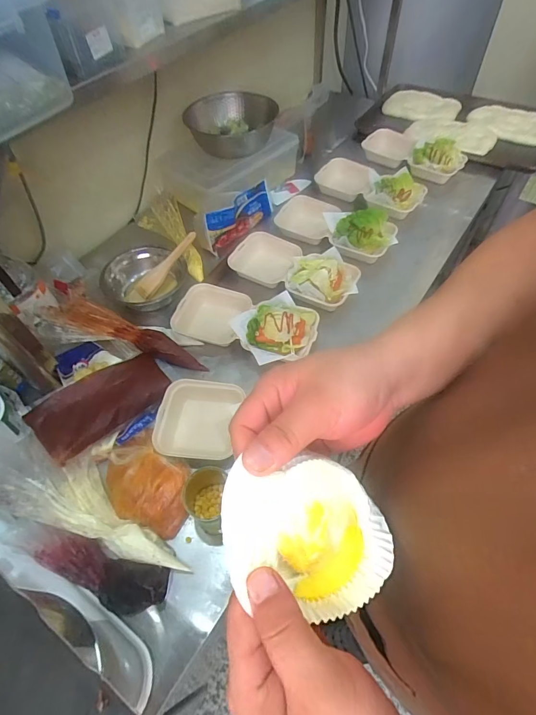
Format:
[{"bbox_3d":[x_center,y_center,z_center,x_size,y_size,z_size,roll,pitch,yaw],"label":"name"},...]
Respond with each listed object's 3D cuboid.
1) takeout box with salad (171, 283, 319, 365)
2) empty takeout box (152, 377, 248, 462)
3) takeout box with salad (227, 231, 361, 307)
[{"bbox_3d":[-0.052,-0.071,0.831,0.309,0.079,0.166,18,59,16],"label":"takeout box with salad"},{"bbox_3d":[-0.123,0.112,0.696,0.147,0.041,0.154,7,56,8],"label":"empty takeout box"},{"bbox_3d":[0.059,-0.208,0.928,0.316,0.072,0.163,23,60,18],"label":"takeout box with salad"}]

